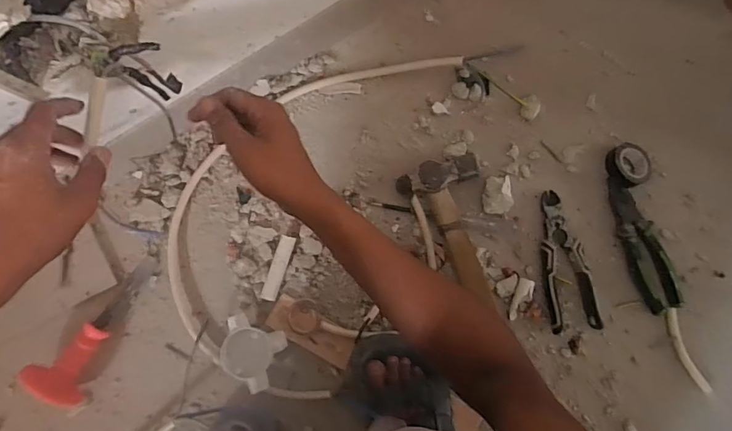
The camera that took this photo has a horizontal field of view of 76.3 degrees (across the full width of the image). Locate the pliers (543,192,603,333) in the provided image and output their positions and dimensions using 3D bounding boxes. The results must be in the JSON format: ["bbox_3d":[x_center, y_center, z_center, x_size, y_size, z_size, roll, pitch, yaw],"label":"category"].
[{"bbox_3d":[0.266,0.062,0.629,0.066,0.012,0.188,-12,86,-2],"label":"pliers"}]

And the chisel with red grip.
[{"bbox_3d":[-0.346,0.144,0.615,0.063,0.059,0.200,30,70,1],"label":"chisel with red grip"}]

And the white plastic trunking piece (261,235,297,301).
[{"bbox_3d":[-0.117,0.070,0.622,0.021,0.018,0.086,18,86,0],"label":"white plastic trunking piece"}]

